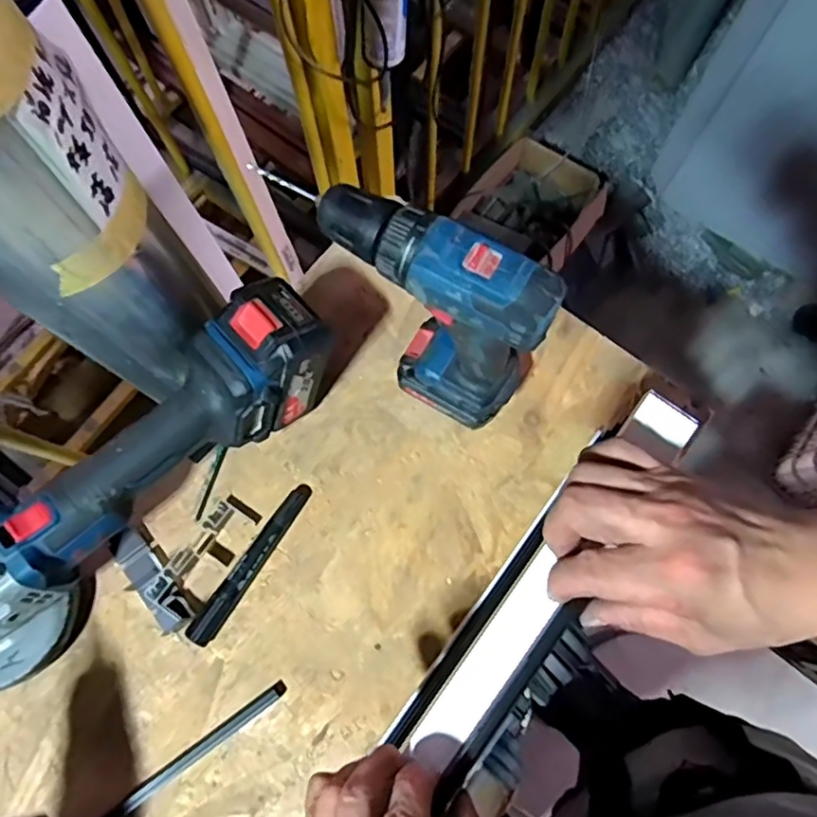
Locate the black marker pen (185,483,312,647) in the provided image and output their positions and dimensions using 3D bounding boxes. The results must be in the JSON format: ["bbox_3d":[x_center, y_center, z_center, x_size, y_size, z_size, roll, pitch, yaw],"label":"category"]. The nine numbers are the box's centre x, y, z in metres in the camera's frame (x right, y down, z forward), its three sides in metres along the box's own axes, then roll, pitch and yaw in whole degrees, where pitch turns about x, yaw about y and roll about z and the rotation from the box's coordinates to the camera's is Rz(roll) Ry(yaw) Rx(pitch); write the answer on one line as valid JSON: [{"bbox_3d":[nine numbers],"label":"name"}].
[{"bbox_3d":[-0.126,0.124,0.489,0.019,0.019,0.143,33,77,9],"label":"black marker pen"}]

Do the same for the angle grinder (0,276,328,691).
[{"bbox_3d":[-0.207,0.057,0.457,0.099,0.114,0.367,42,78,11],"label":"angle grinder"}]

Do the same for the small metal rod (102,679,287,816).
[{"bbox_3d":[-0.173,0.271,0.459,0.182,0.007,0.012,-35,77,-9],"label":"small metal rod"}]

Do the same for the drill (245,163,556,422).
[{"bbox_3d":[0.004,-0.068,0.435,0.190,0.214,0.067,24,75,7],"label":"drill"}]

